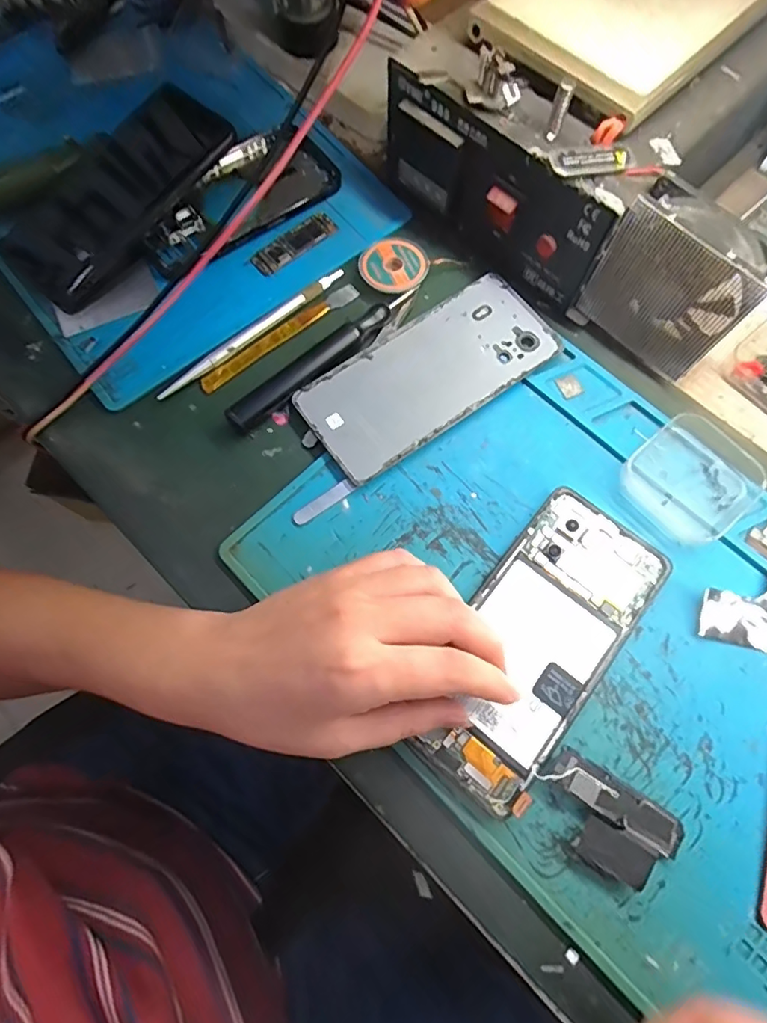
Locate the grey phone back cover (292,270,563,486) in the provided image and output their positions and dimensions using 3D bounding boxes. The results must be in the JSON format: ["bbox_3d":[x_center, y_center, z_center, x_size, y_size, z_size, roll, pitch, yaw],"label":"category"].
[{"bbox_3d":[0.029,-0.086,0.319,0.158,0.009,0.072,-36,75,-9],"label":"grey phone back cover"}]

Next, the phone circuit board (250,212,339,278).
[{"bbox_3d":[-0.062,-0.183,0.350,0.060,0.004,0.022,-40,76,-10],"label":"phone circuit board"}]

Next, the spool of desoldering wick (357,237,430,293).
[{"bbox_3d":[0.006,-0.163,0.340,0.044,0.013,0.043,-1,73,2],"label":"spool of desoldering wick"}]

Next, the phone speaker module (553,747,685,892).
[{"bbox_3d":[0.106,0.146,0.244,0.064,0.009,0.037,32,76,11],"label":"phone speaker module"}]

